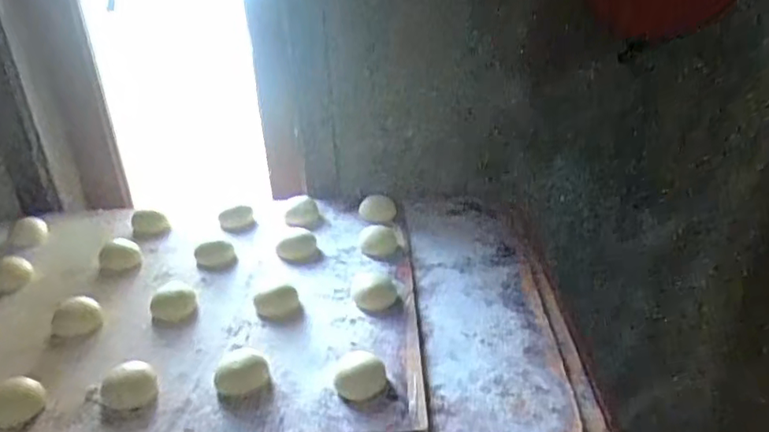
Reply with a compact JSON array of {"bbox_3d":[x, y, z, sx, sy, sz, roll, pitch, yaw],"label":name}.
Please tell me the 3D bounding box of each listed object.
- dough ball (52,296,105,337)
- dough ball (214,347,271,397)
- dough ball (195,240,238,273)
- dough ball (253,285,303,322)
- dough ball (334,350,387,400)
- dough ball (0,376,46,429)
[{"bbox_3d":[-0.312,0.102,0.616,0.047,0.020,0.044,-3,29,1],"label":"dough ball"},{"bbox_3d":[-0.124,0.135,0.526,0.045,0.021,0.039,-12,30,-15],"label":"dough ball"},{"bbox_3d":[-0.195,0.045,0.701,0.044,0.025,0.037,-12,30,-15],"label":"dough ball"},{"bbox_3d":[-0.107,0.089,0.614,0.044,0.019,0.035,-12,30,-15],"label":"dough ball"},{"bbox_3d":[-0.021,0.132,0.522,0.042,0.019,0.056,-3,29,0],"label":"dough ball"},{"bbox_3d":[-0.316,0.158,0.518,0.046,0.018,0.046,-3,29,1],"label":"dough ball"}]

